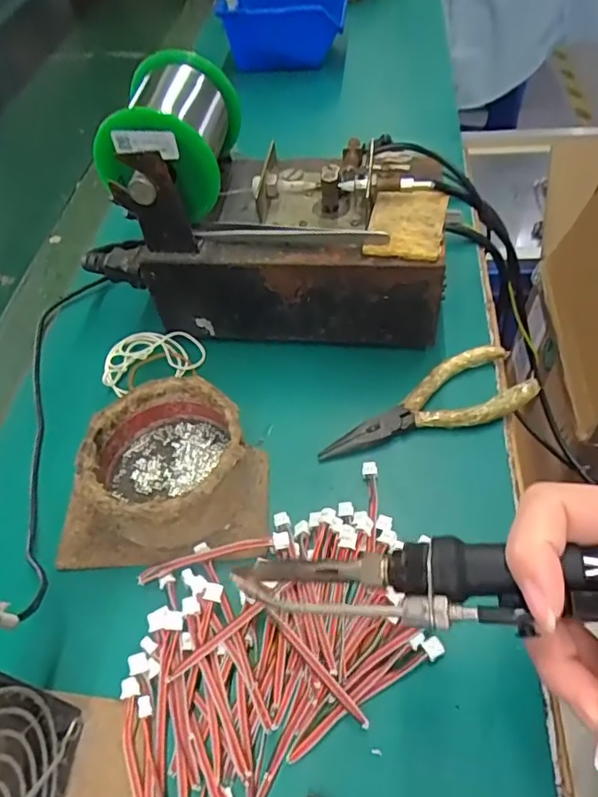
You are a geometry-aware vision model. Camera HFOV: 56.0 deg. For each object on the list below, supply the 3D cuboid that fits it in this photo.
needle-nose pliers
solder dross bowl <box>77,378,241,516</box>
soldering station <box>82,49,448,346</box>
[{"bbox_3d":[0.073,0.003,0.331,0.130,0.013,0.046,-15,53,-7],"label":"needle-nose pliers"},{"bbox_3d":[-0.069,0.032,0.301,0.079,0.041,0.080,-2,53,3],"label":"solder dross bowl"},{"bbox_3d":[-0.021,-0.122,0.356,0.222,0.131,0.118,3,53,7],"label":"soldering station"}]

